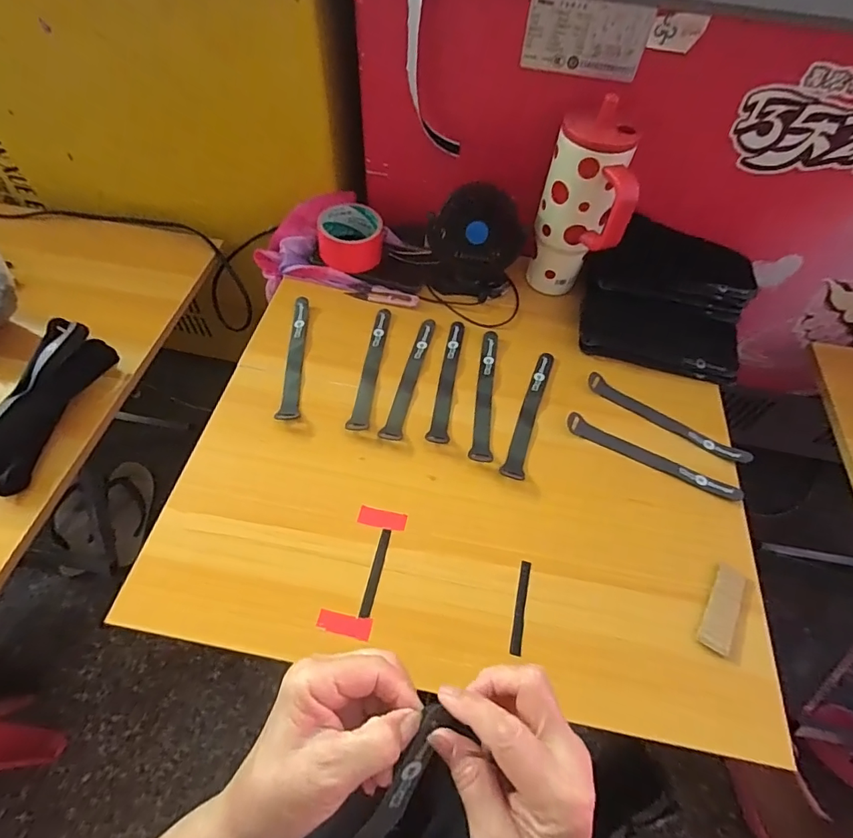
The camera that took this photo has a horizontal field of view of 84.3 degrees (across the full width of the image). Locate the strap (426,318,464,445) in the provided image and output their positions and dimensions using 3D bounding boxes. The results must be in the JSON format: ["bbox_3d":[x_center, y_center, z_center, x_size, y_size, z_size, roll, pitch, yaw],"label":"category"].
[{"bbox_3d":[0.028,-0.049,0.574,0.023,0.004,0.182,12,57,3],"label":"strap"}]

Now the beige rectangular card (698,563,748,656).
[{"bbox_3d":[0.280,0.178,0.443,0.027,0.008,0.081,30,60,16],"label":"beige rectangular card"}]

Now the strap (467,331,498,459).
[{"bbox_3d":[0.073,-0.033,0.563,0.024,0.011,0.187,9,57,3],"label":"strap"}]

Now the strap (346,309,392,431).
[{"bbox_3d":[-0.066,-0.065,0.580,0.023,0.004,0.188,9,57,2],"label":"strap"}]

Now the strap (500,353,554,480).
[{"bbox_3d":[0.124,-0.009,0.554,0.025,0.004,0.186,19,56,11],"label":"strap"}]

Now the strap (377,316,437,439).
[{"bbox_3d":[-0.019,-0.053,0.573,0.024,0.004,0.185,13,57,3],"label":"strap"}]

